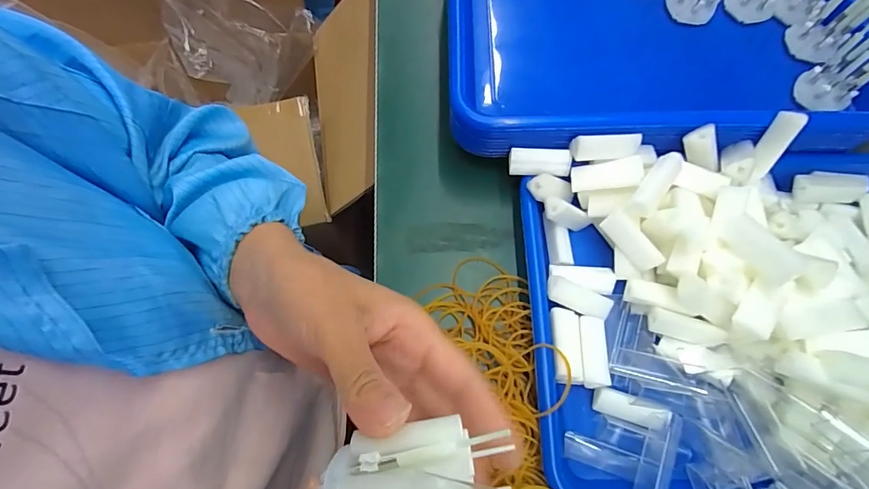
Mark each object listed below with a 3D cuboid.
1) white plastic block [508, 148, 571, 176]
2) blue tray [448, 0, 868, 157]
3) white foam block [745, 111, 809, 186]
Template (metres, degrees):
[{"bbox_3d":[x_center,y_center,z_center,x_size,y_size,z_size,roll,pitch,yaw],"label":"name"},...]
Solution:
[{"bbox_3d":[0.079,-0.062,0.325,0.046,0.015,0.016,1,70,-1],"label":"white plastic block"},{"bbox_3d":[0.173,-0.185,0.374,0.321,0.073,0.250,1,70,0],"label":"blue tray"},{"bbox_3d":[0.242,-0.068,0.308,0.016,0.053,0.010,14,32,4],"label":"white foam block"}]

